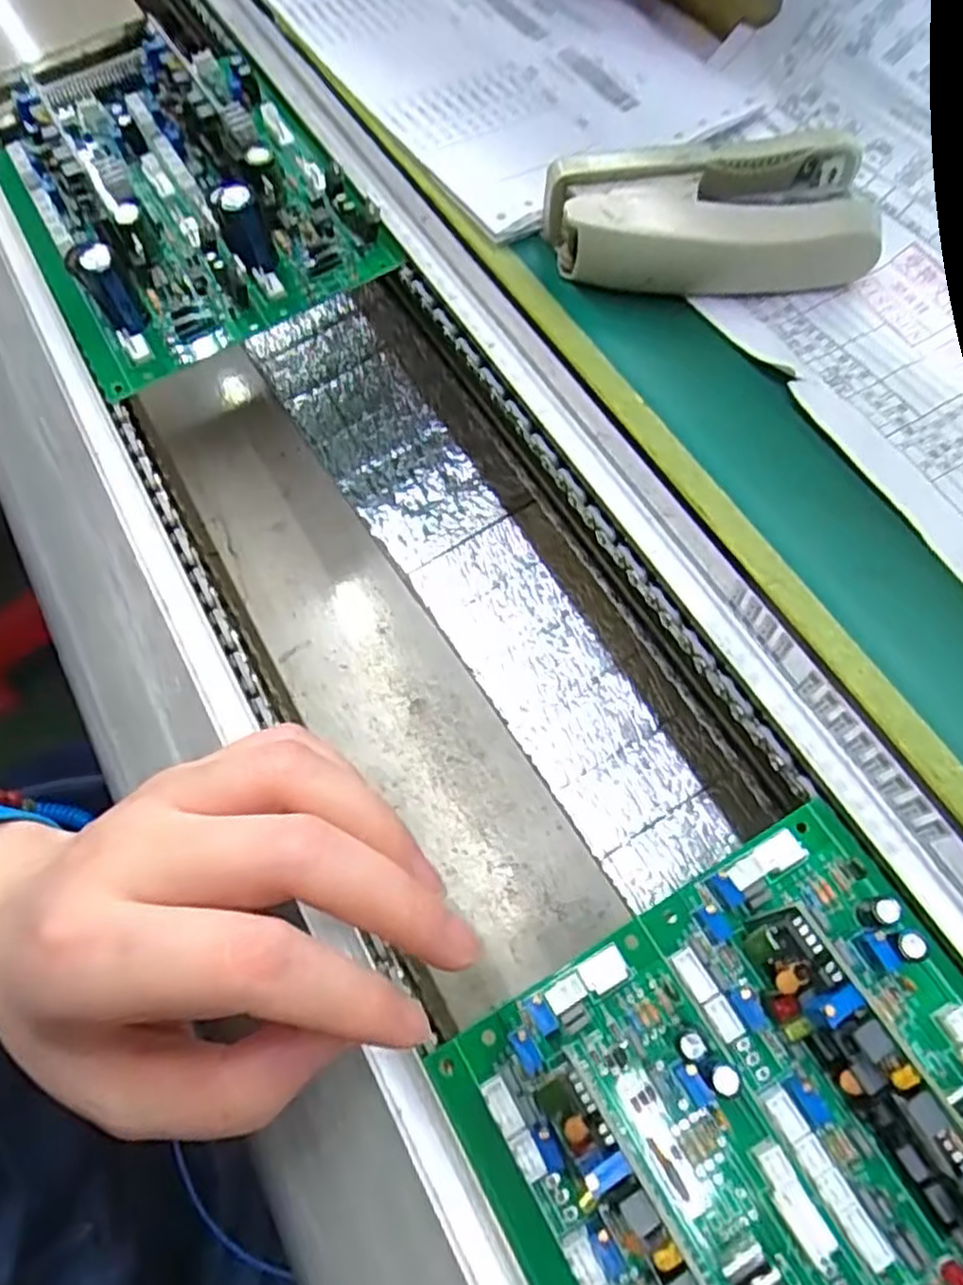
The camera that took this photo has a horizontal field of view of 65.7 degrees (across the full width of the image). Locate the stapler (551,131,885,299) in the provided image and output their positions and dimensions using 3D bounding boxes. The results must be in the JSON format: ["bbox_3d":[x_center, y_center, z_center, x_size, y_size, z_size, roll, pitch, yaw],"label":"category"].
[{"bbox_3d":[0.086,-0.155,0.277,0.116,0.033,0.047,-9,67,2],"label":"stapler"}]

